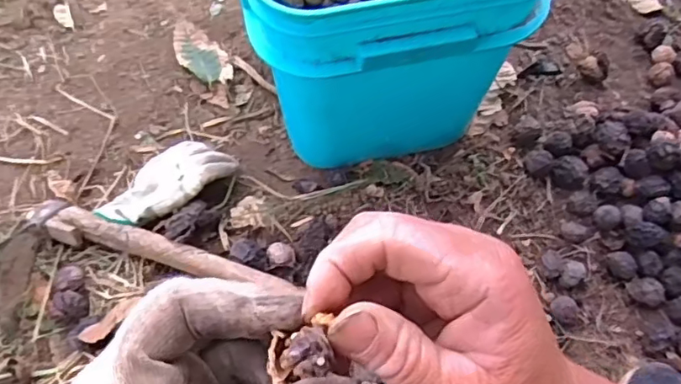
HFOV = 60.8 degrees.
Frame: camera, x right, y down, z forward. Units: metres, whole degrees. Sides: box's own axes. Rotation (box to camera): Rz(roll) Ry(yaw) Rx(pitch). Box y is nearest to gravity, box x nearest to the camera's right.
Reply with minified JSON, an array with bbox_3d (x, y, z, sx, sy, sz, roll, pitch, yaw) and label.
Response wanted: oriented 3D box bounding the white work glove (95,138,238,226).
[{"bbox_3d":[-0.240,-0.013,0.802,0.193,0.055,0.105,-31,66,-17],"label":"white work glove"}]

